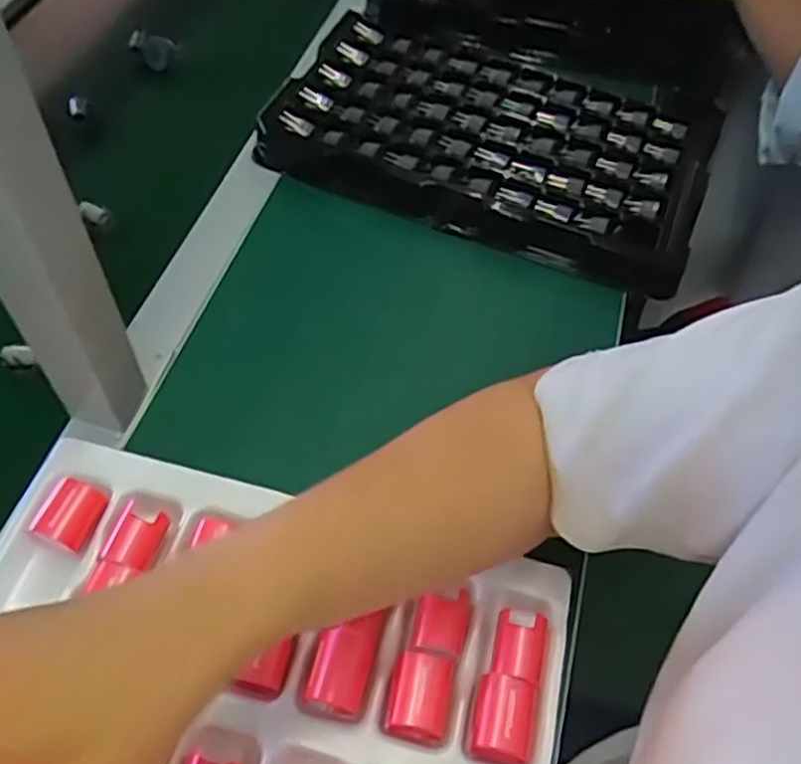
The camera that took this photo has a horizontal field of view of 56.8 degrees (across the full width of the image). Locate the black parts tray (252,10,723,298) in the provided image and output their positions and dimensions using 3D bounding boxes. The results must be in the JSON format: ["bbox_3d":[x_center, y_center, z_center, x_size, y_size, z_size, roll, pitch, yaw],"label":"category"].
[{"bbox_3d":[0.090,-0.224,0.649,0.360,0.033,0.261,22,57,12],"label":"black parts tray"}]

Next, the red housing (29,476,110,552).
[{"bbox_3d":[-0.185,0.073,0.415,0.025,0.017,0.036,21,57,11],"label":"red housing"}]

